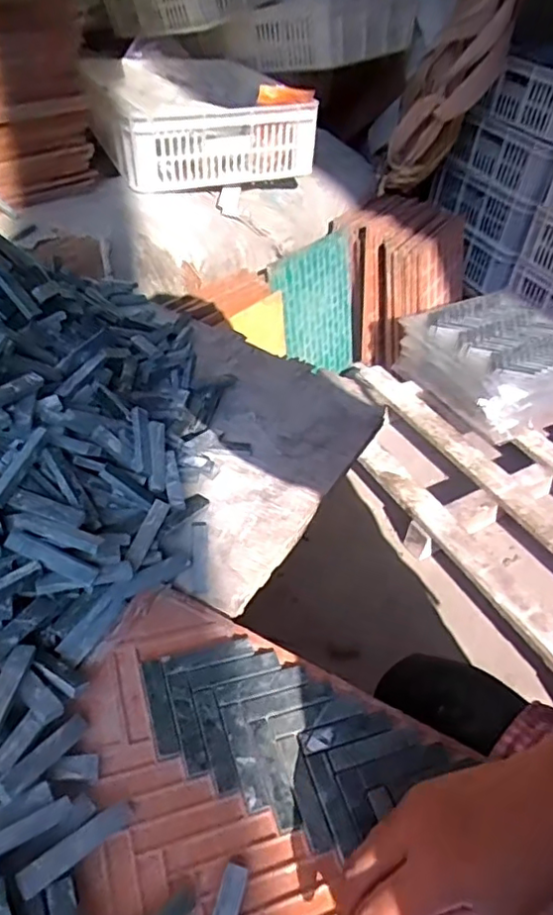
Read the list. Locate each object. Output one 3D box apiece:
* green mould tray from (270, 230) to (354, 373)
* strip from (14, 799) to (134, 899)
[{"bbox_3d":[0.094,-0.341,1.421,0.031,0.320,0.316,16,34,33],"label":"green mould tray"},{"bbox_3d":[-0.104,0.203,0.315,0.013,0.006,0.066,35,28,28],"label":"strip"}]

